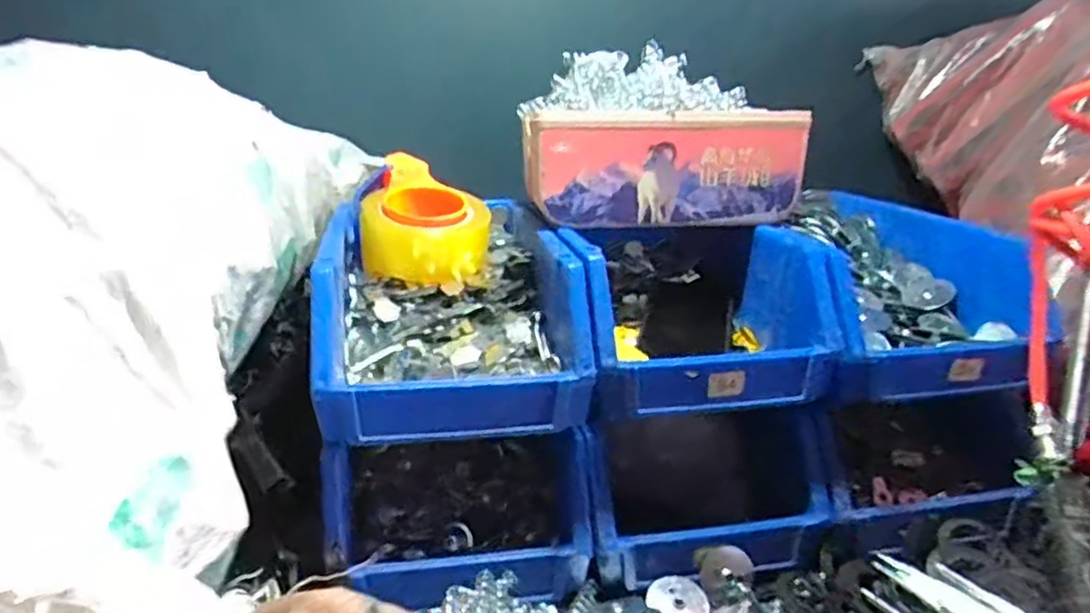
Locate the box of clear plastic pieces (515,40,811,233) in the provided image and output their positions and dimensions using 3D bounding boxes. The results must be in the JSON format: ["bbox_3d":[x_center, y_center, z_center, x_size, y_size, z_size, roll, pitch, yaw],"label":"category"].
[{"bbox_3d":[0.105,-0.153,0.642,0.248,0.143,0.113,-3,17,-8],"label":"box of clear plastic pieces"}]

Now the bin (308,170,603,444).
[{"bbox_3d":[-0.089,-0.007,0.612,0.197,0.123,0.303,-4,17,-12],"label":"bin"}]

